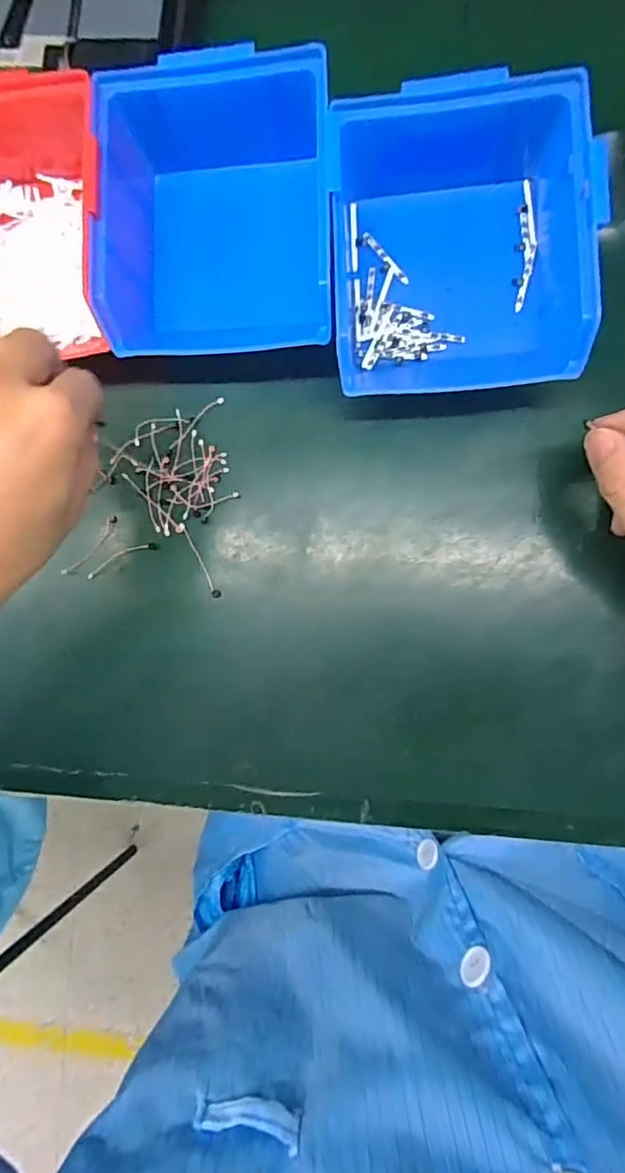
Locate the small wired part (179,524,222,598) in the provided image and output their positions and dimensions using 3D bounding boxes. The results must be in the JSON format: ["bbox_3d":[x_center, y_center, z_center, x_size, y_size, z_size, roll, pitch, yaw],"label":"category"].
[{"bbox_3d":[-0.069,-0.015,0.338,0.005,0.004,0.049,-28,87,4],"label":"small wired part"}]

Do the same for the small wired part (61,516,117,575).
[{"bbox_3d":[-0.136,-0.024,0.344,0.008,0.006,0.046,40,92,4],"label":"small wired part"}]

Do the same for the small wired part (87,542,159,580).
[{"bbox_3d":[-0.117,-0.017,0.343,0.048,0.004,0.008,-24,87,4],"label":"small wired part"}]

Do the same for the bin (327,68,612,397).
[{"bbox_3d":[0.073,-0.173,0.294,0.130,0.065,0.139,0,87,6],"label":"bin"}]

